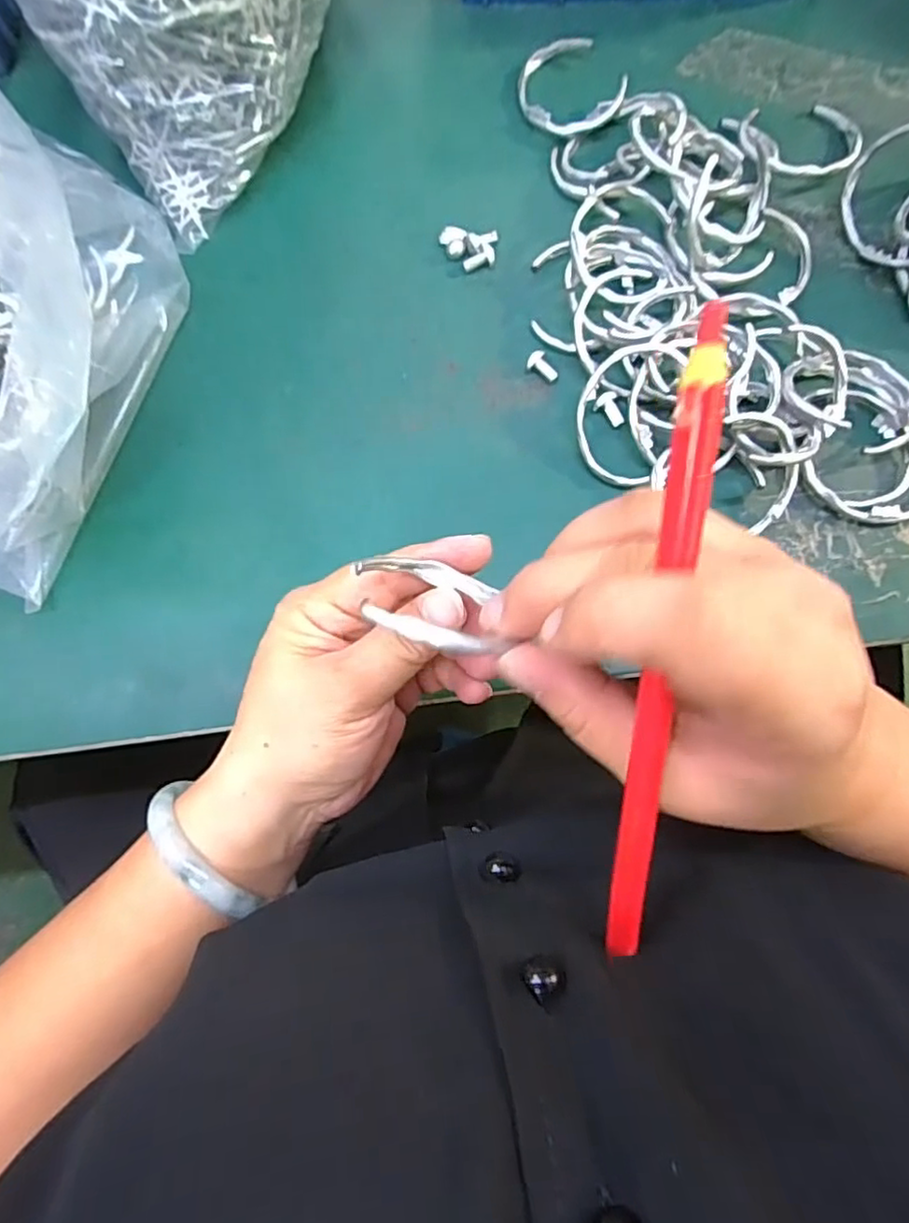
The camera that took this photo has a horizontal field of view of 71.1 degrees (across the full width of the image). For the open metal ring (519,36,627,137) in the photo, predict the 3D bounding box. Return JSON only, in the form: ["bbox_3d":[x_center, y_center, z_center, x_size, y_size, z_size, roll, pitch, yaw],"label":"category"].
[{"bbox_3d":[0.065,-0.305,0.366,0.052,0.015,0.065,-23,79,-2],"label":"open metal ring"}]

